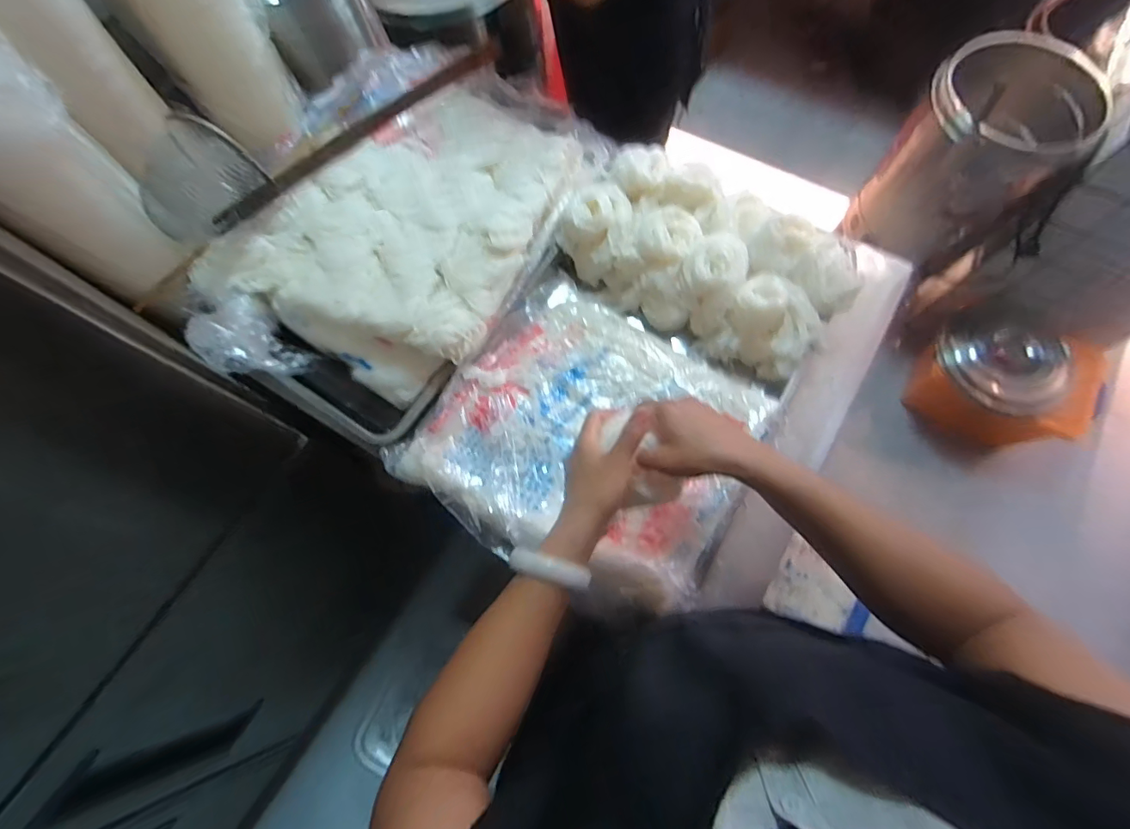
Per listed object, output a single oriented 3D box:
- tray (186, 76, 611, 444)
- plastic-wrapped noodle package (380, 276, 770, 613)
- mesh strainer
[{"bbox_3d":[-0.227,-0.269,0.752,0.401,0.112,0.600,31,75,12],"label":"tray"},{"bbox_3d":[0.039,0.020,0.641,0.392,0.075,0.360,31,75,11],"label":"plastic-wrapped noodle package"},{"bbox_3d":[-0.362,-0.447,0.750,0.158,0.104,0.544,38,77,13],"label":"mesh strainer"}]

